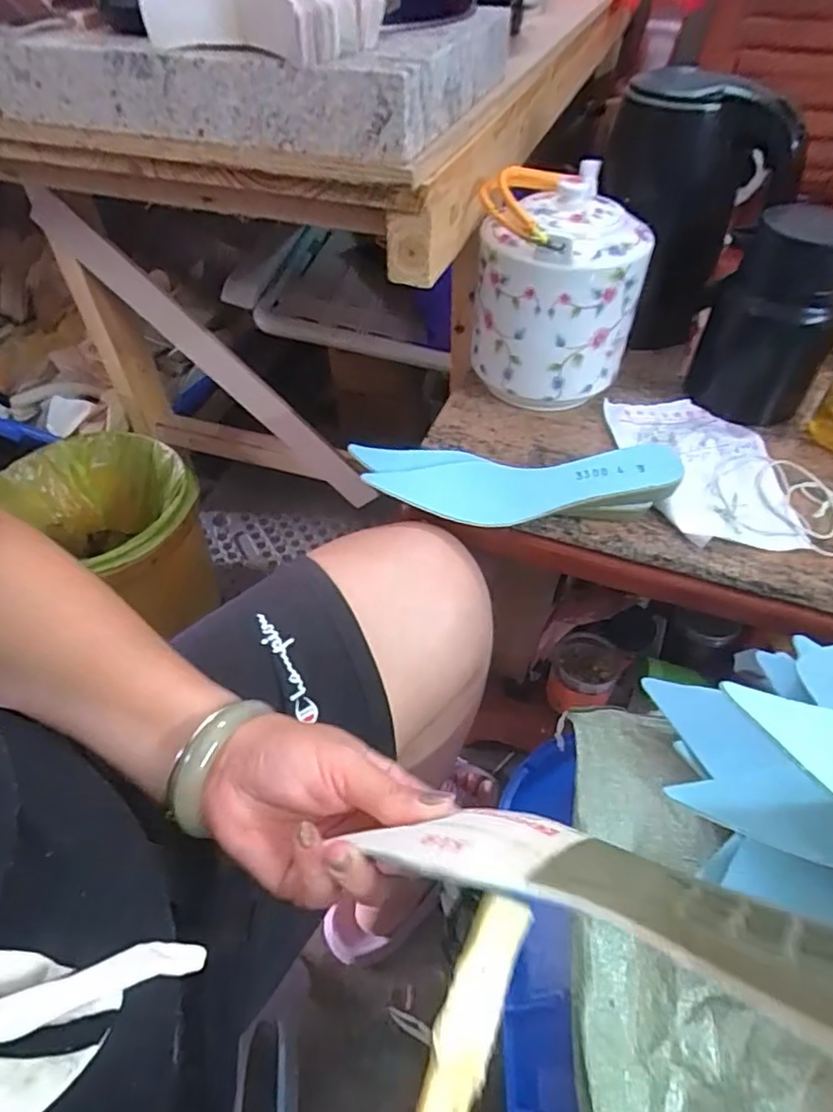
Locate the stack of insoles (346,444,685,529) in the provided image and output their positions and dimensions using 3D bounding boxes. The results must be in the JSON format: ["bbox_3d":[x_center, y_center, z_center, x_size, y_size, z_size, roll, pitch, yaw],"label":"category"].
[{"bbox_3d":[0.079,-0.066,0.524,0.279,0.042,0.096,9,49,8],"label":"stack of insoles"}]

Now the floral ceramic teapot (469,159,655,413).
[{"bbox_3d":[0.140,-0.249,0.593,0.148,0.186,0.138,-35,57,-27],"label":"floral ceramic teapot"}]

